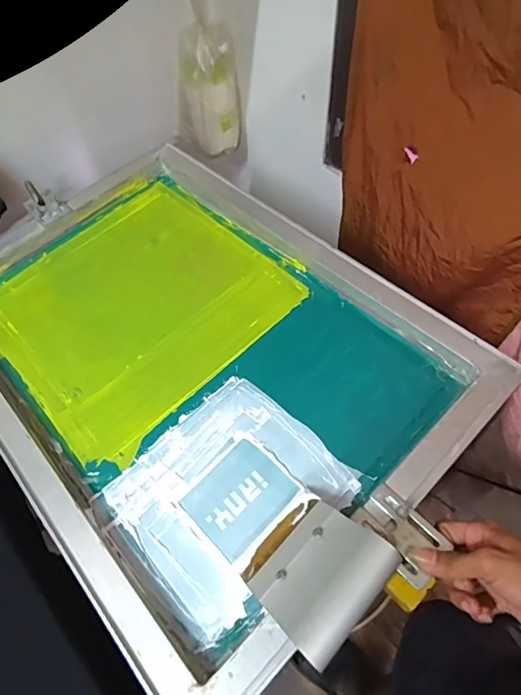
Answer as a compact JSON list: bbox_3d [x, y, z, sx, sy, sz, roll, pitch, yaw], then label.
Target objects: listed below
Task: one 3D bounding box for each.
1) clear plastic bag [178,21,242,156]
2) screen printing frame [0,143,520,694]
[{"bbox_3d":[-0.102,-0.511,0.890,0.118,0.214,0.072,-7,61,-3],"label":"clear plastic bag"},{"bbox_3d":[-0.098,-0.011,0.555,0.464,0.031,0.633,-41,62,-17],"label":"screen printing frame"}]

